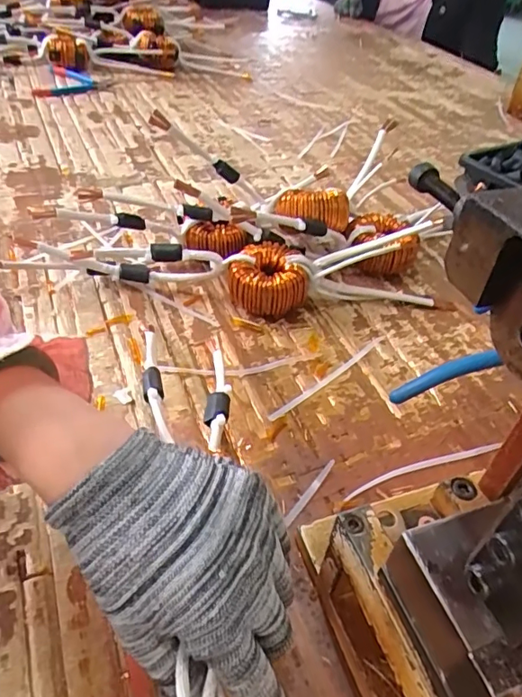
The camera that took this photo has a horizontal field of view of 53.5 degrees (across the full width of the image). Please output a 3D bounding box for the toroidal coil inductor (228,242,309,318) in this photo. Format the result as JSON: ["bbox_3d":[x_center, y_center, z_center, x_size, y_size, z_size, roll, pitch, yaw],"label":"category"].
[{"bbox_3d":[0.004,-0.067,0.532,0.070,0.053,0.074,-22,49,-27],"label":"toroidal coil inductor"}]

